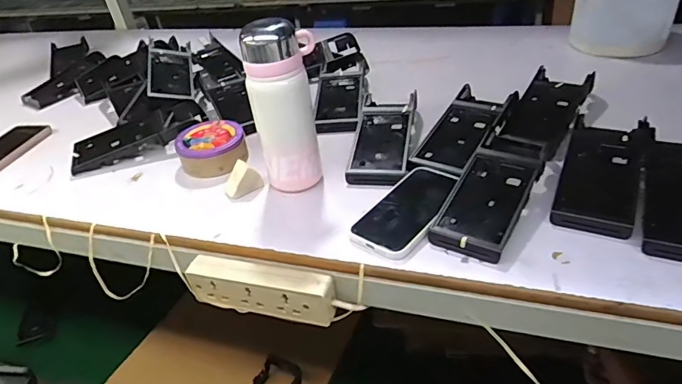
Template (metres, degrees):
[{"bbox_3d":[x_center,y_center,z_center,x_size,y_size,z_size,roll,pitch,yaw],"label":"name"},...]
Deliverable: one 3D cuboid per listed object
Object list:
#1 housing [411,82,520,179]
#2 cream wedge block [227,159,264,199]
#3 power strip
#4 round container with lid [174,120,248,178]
[{"bbox_3d":[0.173,-0.091,0.649,0.081,0.026,0.200,17,42,30],"label":"housing"},{"bbox_3d":[-0.131,-0.018,0.615,0.044,0.031,0.032,-30,41,-29],"label":"cream wedge block"},{"bbox_3d":[-0.089,0.108,0.523,0.164,0.051,0.028,5,37,17],"label":"power strip"},{"bbox_3d":[-0.184,-0.063,0.676,0.093,0.038,0.094,-13,36,-8],"label":"round container with lid"}]

